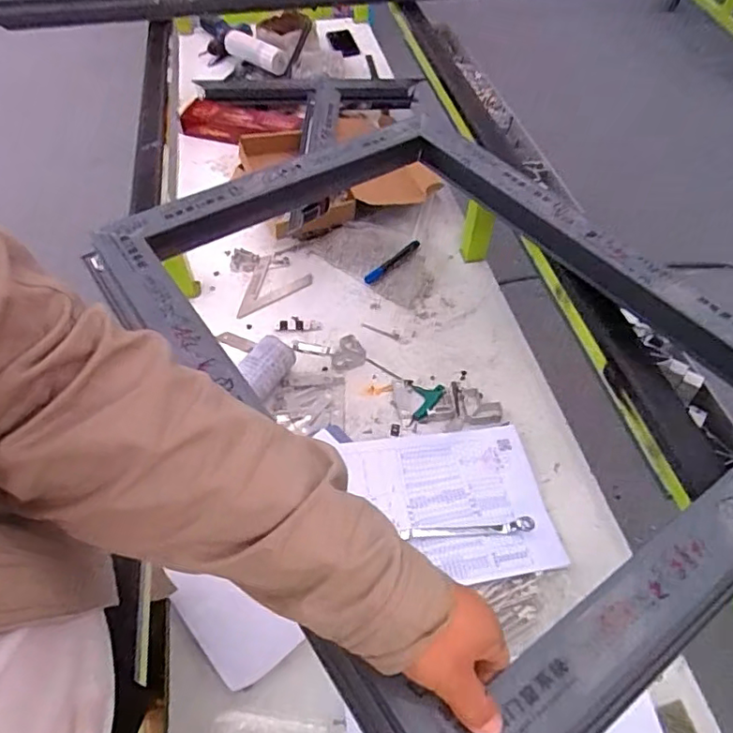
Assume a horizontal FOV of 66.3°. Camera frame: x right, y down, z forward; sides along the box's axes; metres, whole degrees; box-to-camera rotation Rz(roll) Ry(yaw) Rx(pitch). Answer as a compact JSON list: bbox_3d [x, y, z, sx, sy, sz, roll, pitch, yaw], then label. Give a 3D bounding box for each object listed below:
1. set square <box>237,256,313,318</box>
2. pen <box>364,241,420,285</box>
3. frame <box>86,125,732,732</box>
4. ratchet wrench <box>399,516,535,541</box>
[{"bbox_3d":[-0.168,-0.143,1.052,0.112,0.009,0.160,13,53,4],"label":"set square"},{"bbox_3d":[0.052,-0.200,1.076,0.140,0.017,0.022,-36,60,-26],"label":"pen"},{"bbox_3d":[0.071,-0.026,0.615,0.532,0.061,0.714,-29,57,-22],"label":"frame"},{"bbox_3d":[0.134,0.213,0.741,0.172,0.011,0.019,-2,51,-2],"label":"ratchet wrench"}]

